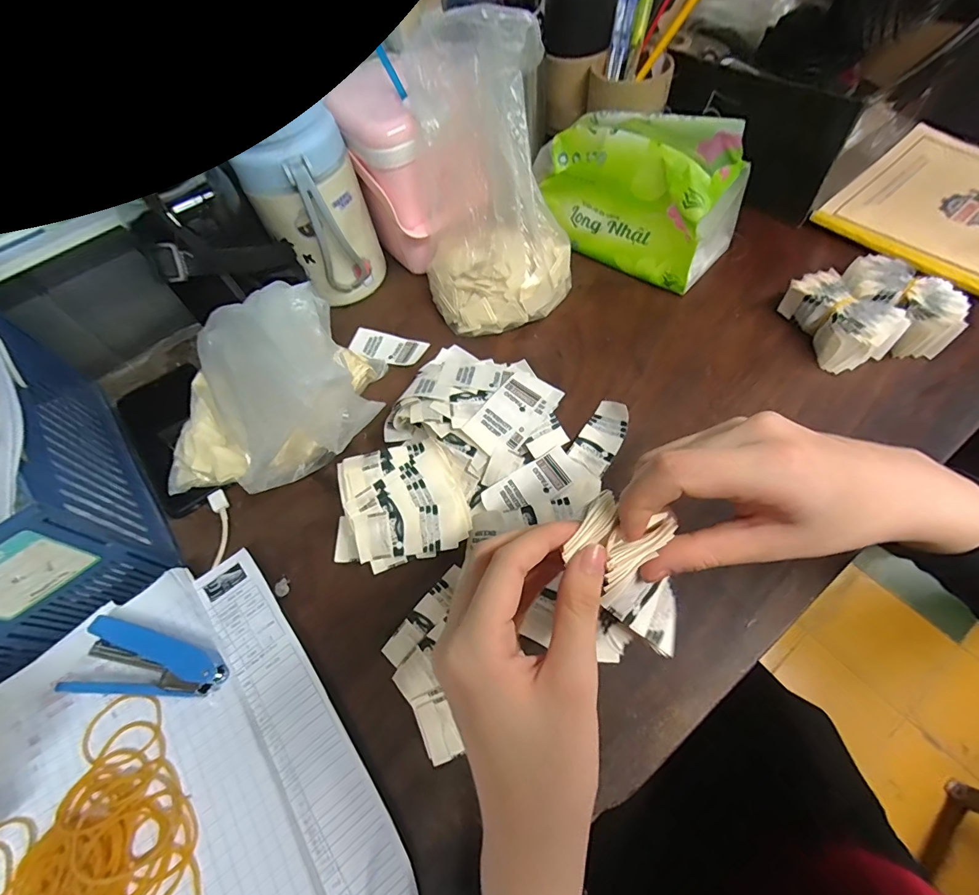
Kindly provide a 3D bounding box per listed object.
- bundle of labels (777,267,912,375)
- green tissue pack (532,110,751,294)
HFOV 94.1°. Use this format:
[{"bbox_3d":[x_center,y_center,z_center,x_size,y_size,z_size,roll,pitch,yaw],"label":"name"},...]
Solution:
[{"bbox_3d":[0.308,-0.113,0.403,0.052,0.040,0.088,-21,60,-6],"label":"bundle of labels"},{"bbox_3d":[0.147,-0.257,0.457,0.189,0.120,0.090,35,69,23],"label":"green tissue pack"}]

